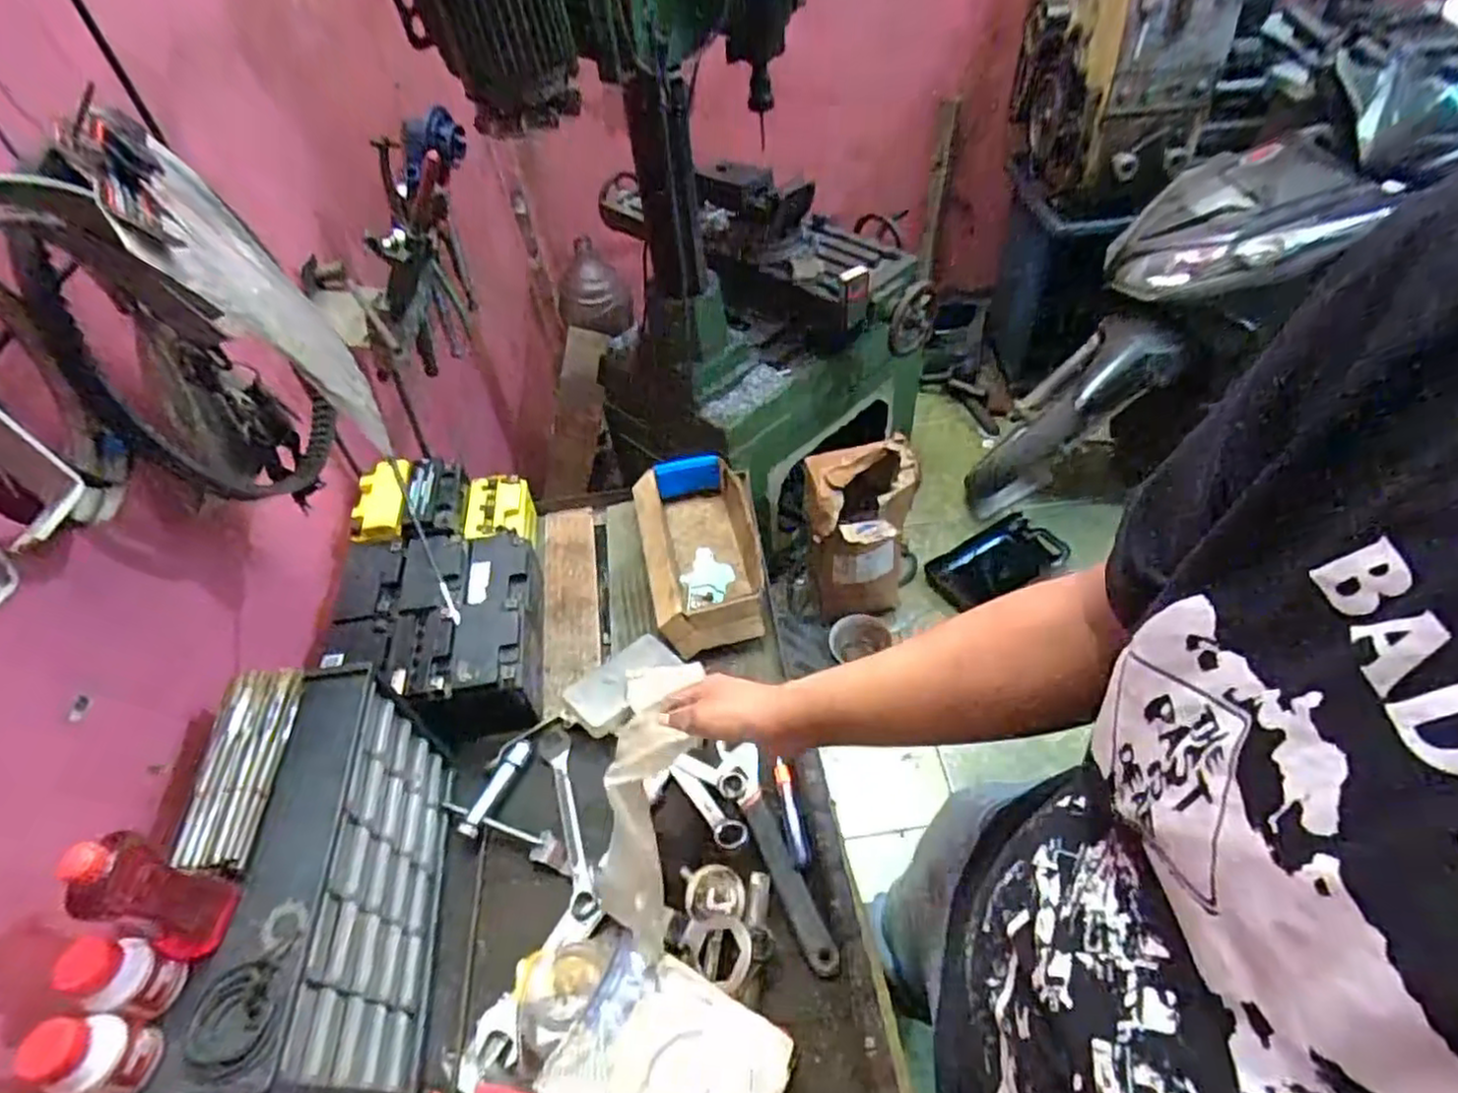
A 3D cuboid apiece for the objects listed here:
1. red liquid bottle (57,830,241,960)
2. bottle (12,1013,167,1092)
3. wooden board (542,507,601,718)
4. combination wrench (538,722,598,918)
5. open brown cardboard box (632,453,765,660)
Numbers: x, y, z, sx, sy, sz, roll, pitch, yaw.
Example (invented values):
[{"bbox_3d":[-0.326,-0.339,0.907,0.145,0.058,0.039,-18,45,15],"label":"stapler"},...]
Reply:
[{"bbox_3d":[-0.355,0.213,0.439,0.034,0.122,0.046,5,50,10],"label":"red liquid bottle"},{"bbox_3d":[-0.363,0.291,0.409,0.031,0.064,0.039,3,49,8],"label":"bottle"},{"bbox_3d":[-0.203,0.072,0.911,0.070,0.029,0.319,-10,48,-3],"label":"wooden board"},{"bbox_3d":[-0.161,0.271,0.724,0.034,0.013,0.205,-18,49,-10],"label":"combination wrench"},{"bbox_3d":[-0.036,0.007,0.914,0.148,0.068,0.278,-9,48,-2],"label":"open brown cardboard box"}]

